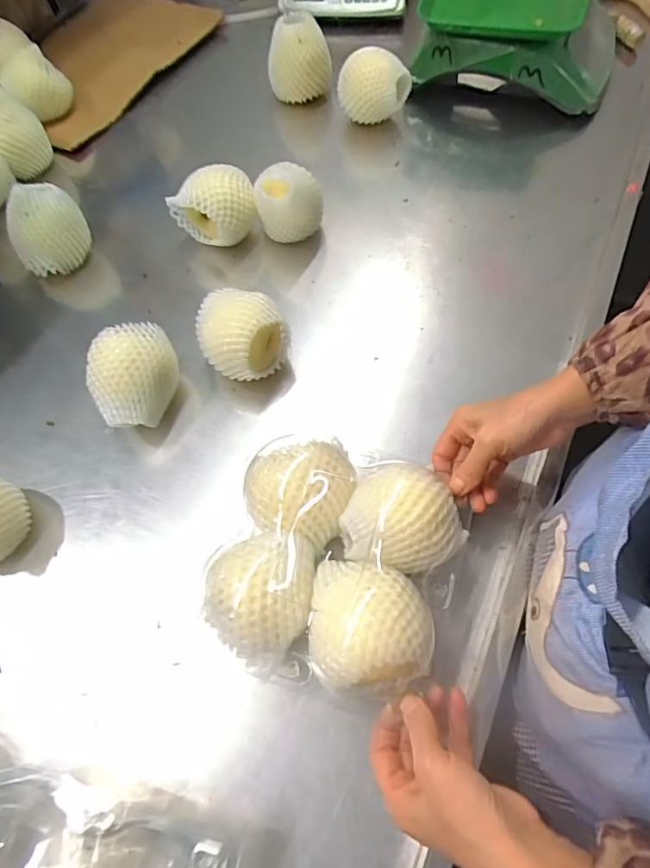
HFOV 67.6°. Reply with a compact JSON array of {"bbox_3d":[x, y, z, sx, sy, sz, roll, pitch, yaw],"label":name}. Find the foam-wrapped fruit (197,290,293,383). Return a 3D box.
[{"bbox_3d":[-0.090,-0.100,0.512,0.078,0.090,0.081,-1,61,2],"label":"foam-wrapped fruit"}]

